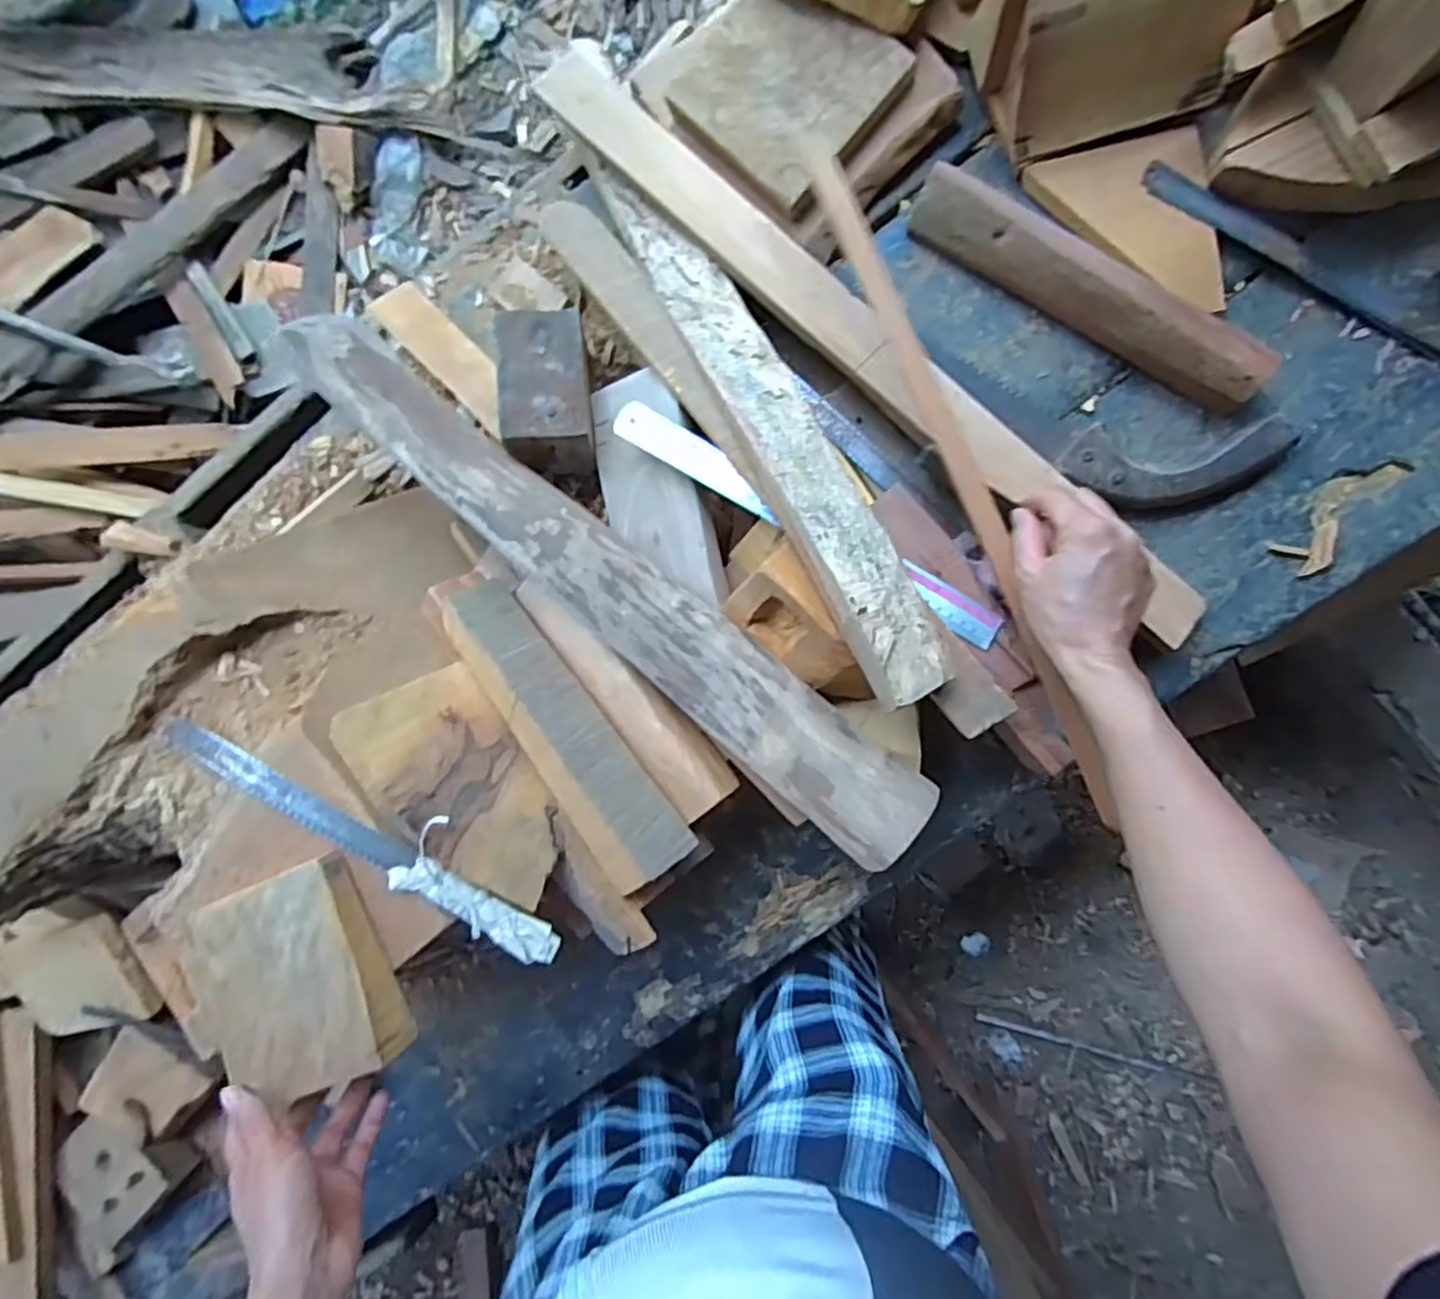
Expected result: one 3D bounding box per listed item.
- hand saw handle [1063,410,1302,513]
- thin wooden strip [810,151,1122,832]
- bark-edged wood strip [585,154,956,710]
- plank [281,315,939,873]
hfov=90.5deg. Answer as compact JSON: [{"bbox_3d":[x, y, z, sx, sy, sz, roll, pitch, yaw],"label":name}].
[{"bbox_3d":[0.348,-0.141,0.545,0.161,0.022,0.060,-1,93,6],"label":"hand saw handle"},{"bbox_3d":[0.172,-0.119,0.495,0.021,0.020,0.495,-23,89,7],"label":"thin wooden strip"},{"bbox_3d":[0.028,-0.178,0.521,0.055,0.025,0.473,-29,74,7],"label":"bark-edged wood strip"},{"bbox_3d":[-0.080,-0.049,0.511,0.555,0.021,0.081,39,59,3],"label":"plank"}]

